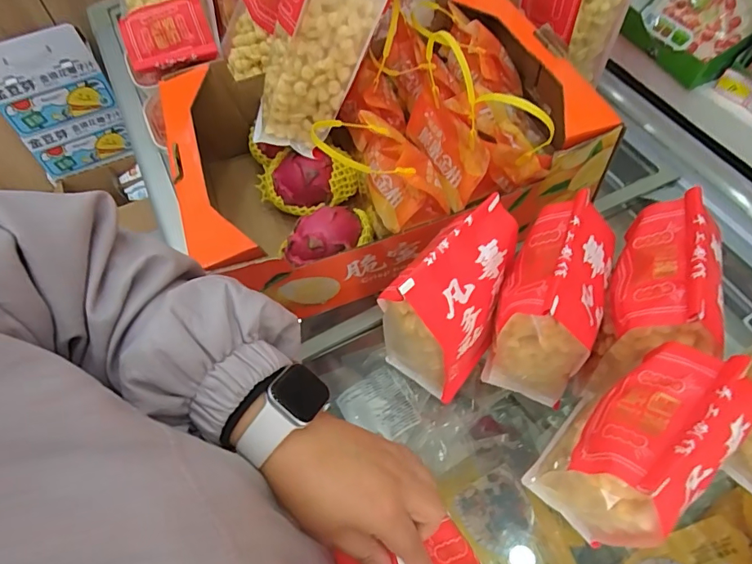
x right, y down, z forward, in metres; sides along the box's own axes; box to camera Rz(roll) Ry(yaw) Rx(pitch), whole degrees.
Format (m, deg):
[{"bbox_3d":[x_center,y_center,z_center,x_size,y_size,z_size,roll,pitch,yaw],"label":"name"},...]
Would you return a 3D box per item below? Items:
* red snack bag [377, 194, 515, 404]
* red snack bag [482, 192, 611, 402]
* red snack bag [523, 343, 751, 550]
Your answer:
[{"bbox_3d":[0.080,0.028,0.526,0.101,0.216,0.146,34,65,20],"label":"red snack bag"},{"bbox_3d":[0.187,0.025,0.516,0.103,0.211,0.137,15,60,11],"label":"red snack bag"},{"bbox_3d":[0.237,0.153,0.441,0.096,0.218,0.139,40,67,23],"label":"red snack bag"}]

